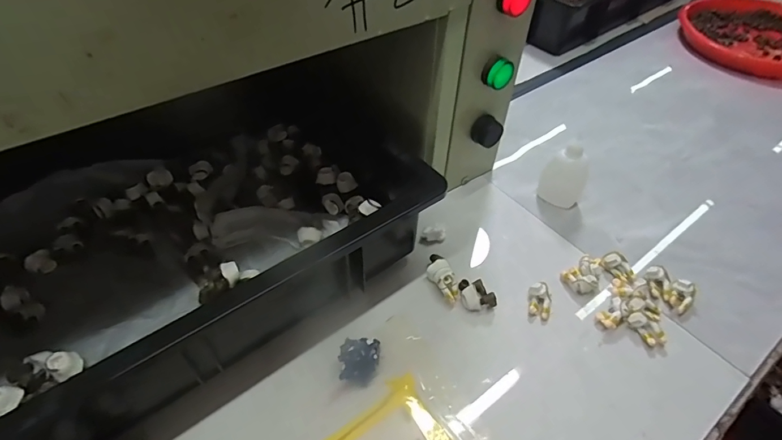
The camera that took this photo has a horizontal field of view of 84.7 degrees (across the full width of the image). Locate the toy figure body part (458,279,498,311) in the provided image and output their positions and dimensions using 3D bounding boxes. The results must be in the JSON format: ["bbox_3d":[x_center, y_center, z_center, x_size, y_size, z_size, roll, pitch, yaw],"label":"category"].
[{"bbox_3d":[0.078,0.067,0.390,0.026,0.019,0.032,-9,50,-7],"label":"toy figure body part"}]

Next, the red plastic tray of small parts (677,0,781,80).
[{"bbox_3d":[0.621,-0.312,0.717,0.243,0.034,0.241,35,58,26],"label":"red plastic tray of small parts"}]

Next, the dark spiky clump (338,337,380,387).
[{"bbox_3d":[-0.026,0.114,0.348,0.031,0.021,0.037,3,50,3],"label":"dark spiky clump"}]

